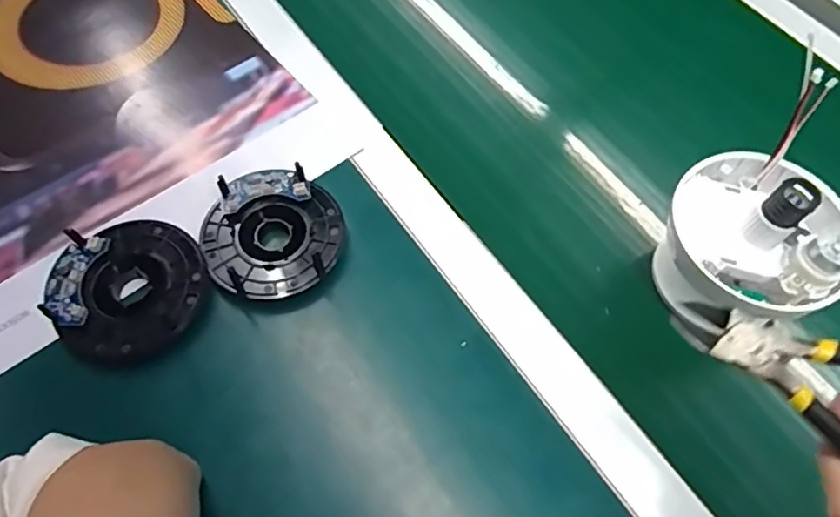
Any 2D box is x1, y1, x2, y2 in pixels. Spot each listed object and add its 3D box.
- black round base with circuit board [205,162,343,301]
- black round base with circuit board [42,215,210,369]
[{"bbox_3d":[-0.108,-0.017,0.433,0.097,0.032,0.099,2,61,-3],"label":"black round base with circuit board"},{"bbox_3d":[-0.203,0.021,0.409,0.100,0.029,0.102,2,61,-3],"label":"black round base with circuit board"}]

